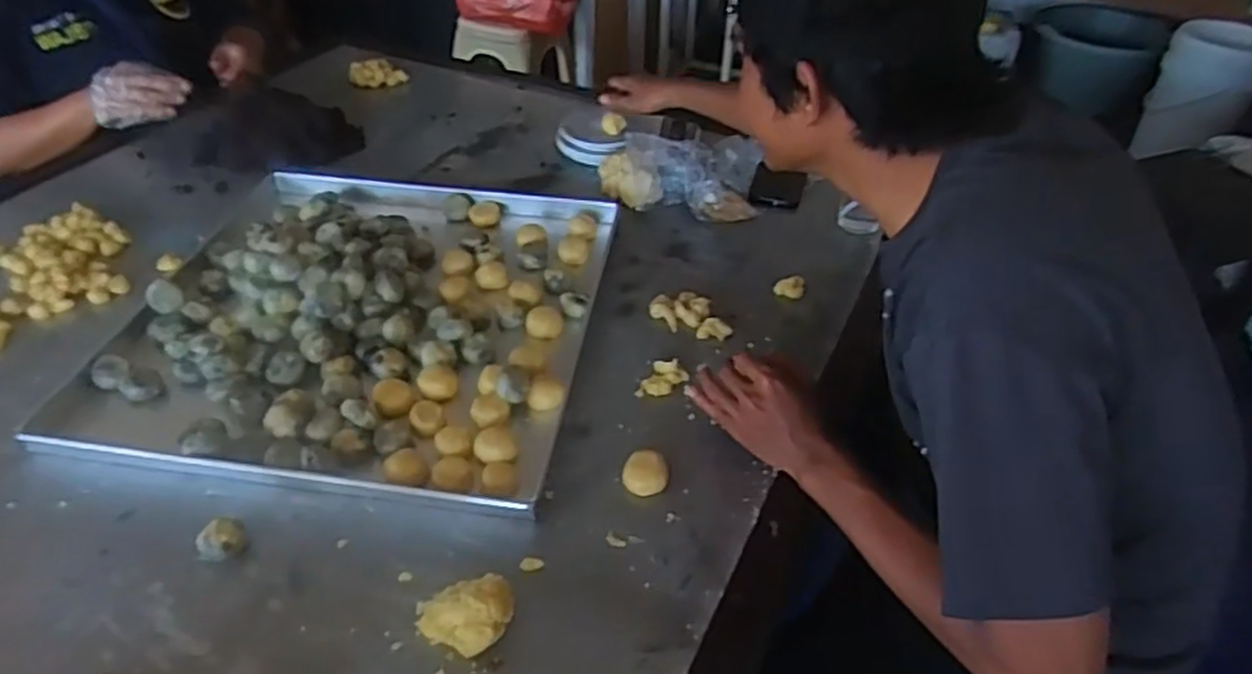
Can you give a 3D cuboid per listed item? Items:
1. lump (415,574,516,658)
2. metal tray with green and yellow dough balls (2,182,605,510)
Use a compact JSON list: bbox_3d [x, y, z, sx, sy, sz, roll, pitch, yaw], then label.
[{"bbox_3d":[-0.131,0.216,0.622,0.079,0.036,0.067,2,41,0],"label":"lump"},{"bbox_3d":[-0.296,-0.058,0.911,0.510,0.063,0.542,6,41,5],"label":"metal tray with green and yellow dough balls"}]

